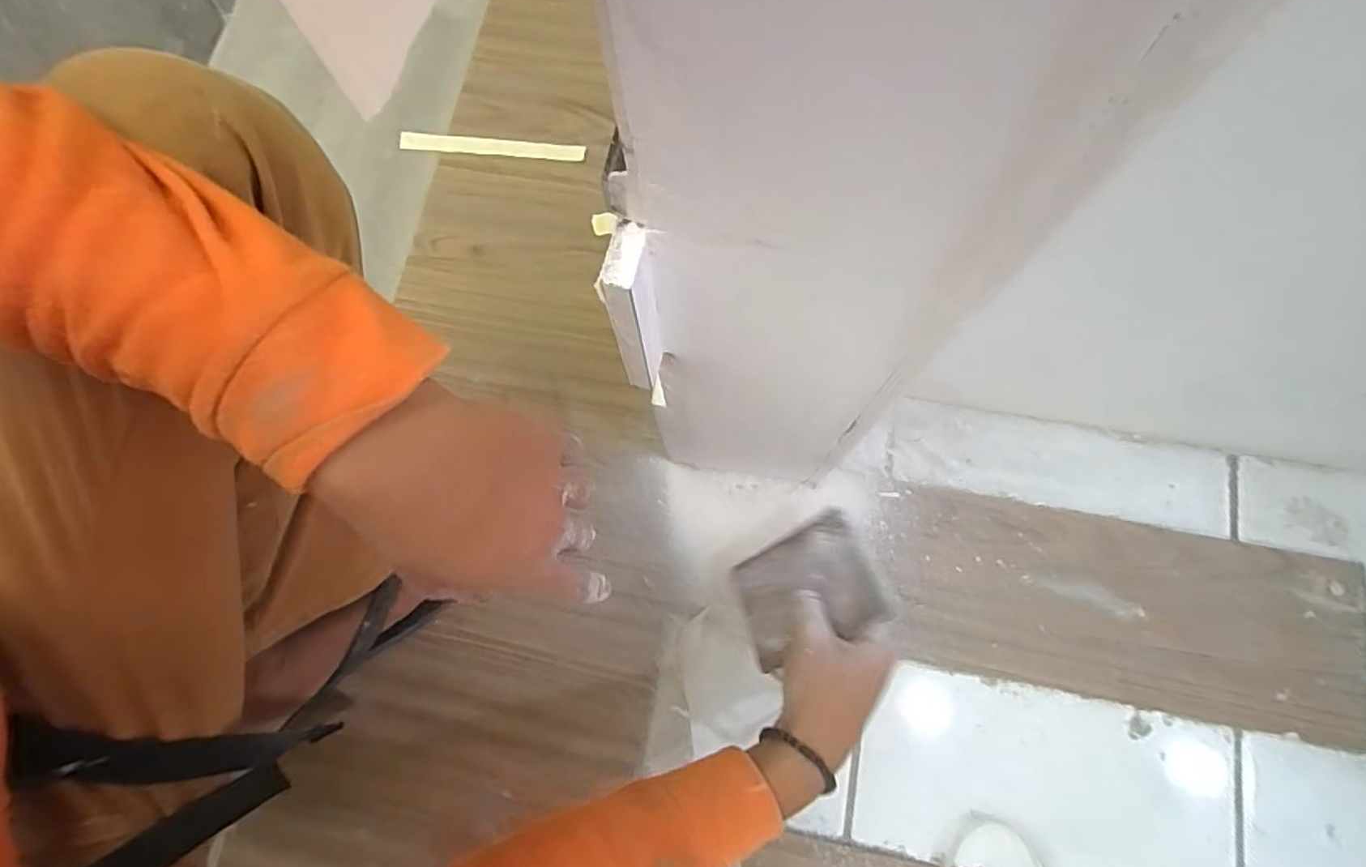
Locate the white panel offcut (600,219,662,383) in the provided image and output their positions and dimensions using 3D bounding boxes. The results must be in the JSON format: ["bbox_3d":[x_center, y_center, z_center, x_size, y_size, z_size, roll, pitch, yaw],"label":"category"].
[{"bbox_3d":[-0.017,-0.043,0.246,0.013,0.100,0.024,8,76,5],"label":"white panel offcut"}]

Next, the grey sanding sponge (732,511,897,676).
[{"bbox_3d":[0.091,0.115,0.468,0.100,0.009,0.097,-29,42,11],"label":"grey sanding sponge"}]

